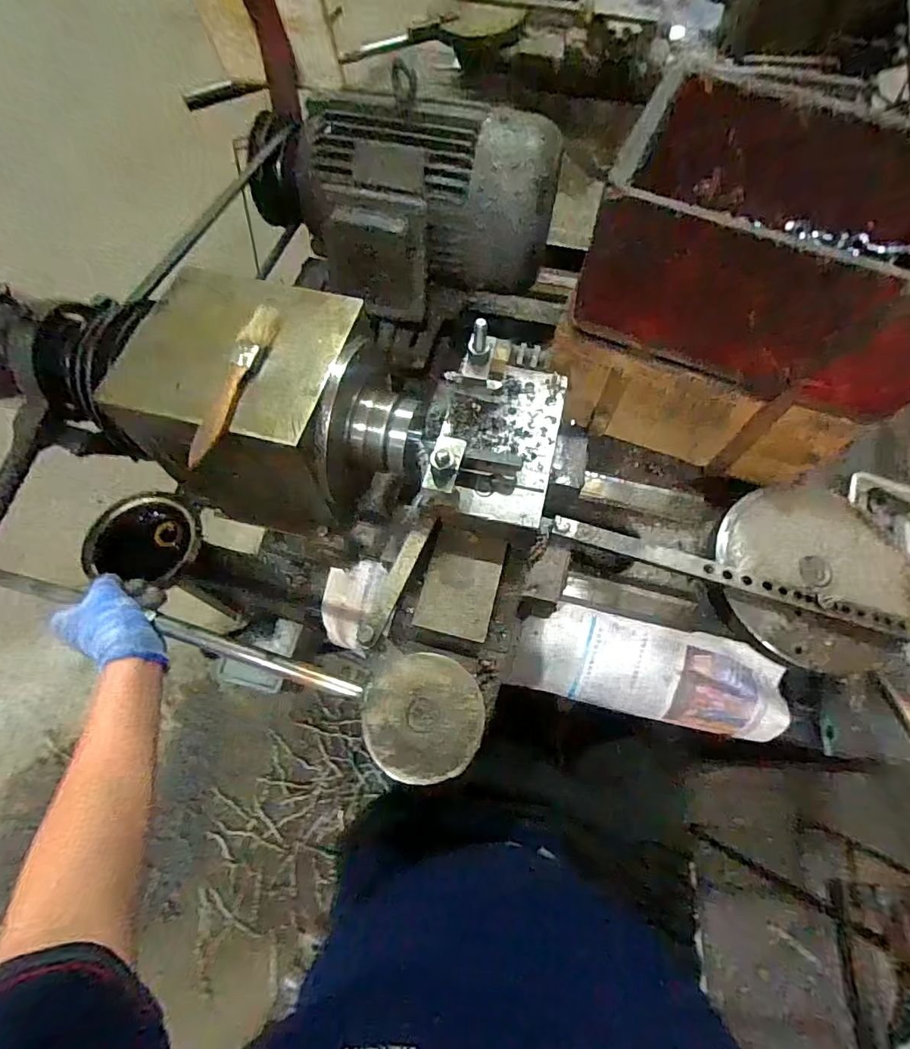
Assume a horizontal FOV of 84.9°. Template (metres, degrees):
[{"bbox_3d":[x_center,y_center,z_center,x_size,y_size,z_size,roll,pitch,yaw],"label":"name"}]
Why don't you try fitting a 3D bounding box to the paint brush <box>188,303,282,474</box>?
[{"bbox_3d":[-0.170,-0.113,0.386,0.021,0.016,0.149,11,65,7],"label":"paint brush"}]

